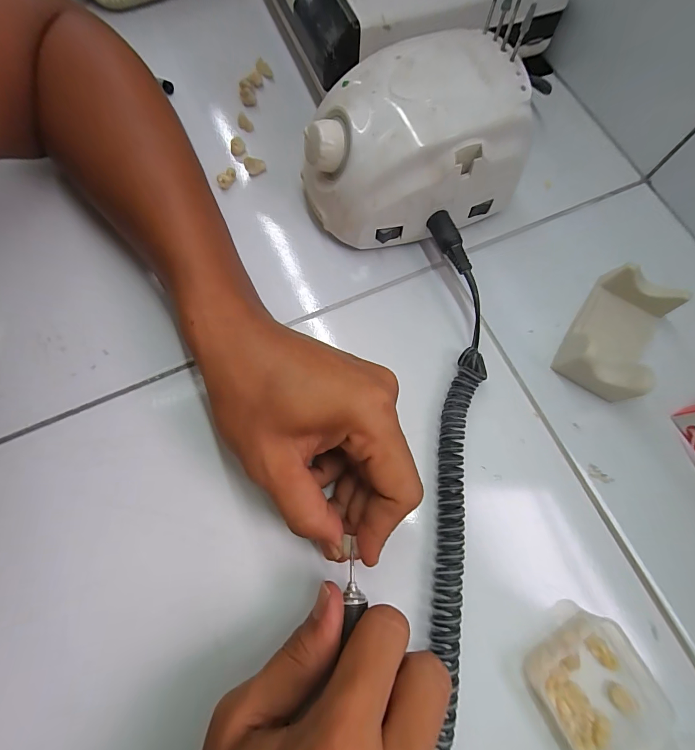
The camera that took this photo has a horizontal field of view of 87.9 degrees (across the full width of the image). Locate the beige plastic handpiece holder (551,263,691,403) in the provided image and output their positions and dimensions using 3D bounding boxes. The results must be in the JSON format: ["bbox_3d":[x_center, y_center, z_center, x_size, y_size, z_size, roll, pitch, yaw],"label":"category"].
[{"bbox_3d":[0.179,-0.026,0.240,0.051,0.035,0.090,34,75,9],"label":"beige plastic handpiece holder"}]

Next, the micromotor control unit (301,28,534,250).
[{"bbox_3d":[0.041,-0.150,0.248,0.135,0.085,0.101,-28,76,-9],"label":"micromotor control unit"}]

